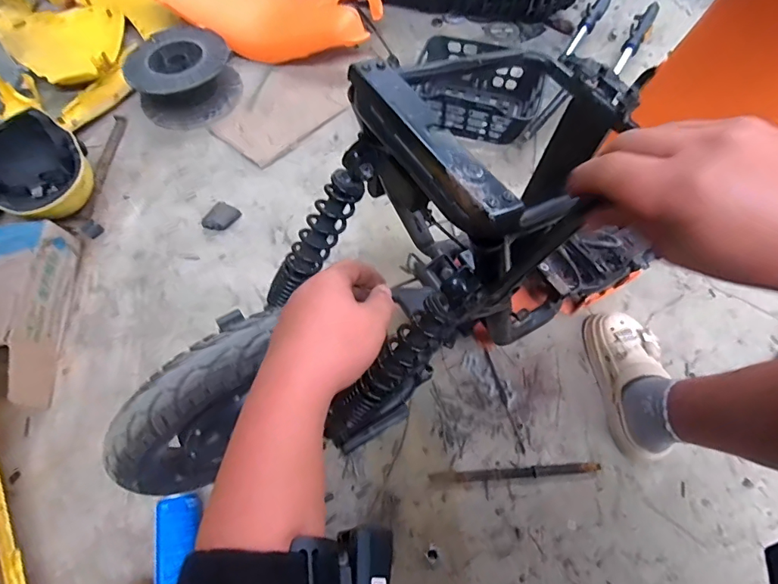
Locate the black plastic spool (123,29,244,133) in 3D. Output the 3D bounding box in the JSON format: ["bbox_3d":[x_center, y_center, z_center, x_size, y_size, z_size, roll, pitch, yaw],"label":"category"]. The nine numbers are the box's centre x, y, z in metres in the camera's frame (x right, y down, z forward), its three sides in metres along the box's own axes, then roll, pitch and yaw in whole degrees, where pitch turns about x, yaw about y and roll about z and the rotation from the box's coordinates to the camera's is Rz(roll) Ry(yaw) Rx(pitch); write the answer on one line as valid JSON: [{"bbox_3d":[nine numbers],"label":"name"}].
[{"bbox_3d":[-0.527,-0.557,1.173,0.251,0.114,0.244,0,62,0],"label":"black plastic spool"}]

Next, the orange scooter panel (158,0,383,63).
[{"bbox_3d":[-0.378,-0.829,1.293,0.704,0.149,0.319,27,65,13],"label":"orange scooter panel"}]

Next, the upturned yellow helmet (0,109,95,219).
[{"bbox_3d":[-0.764,-0.259,0.991,0.209,0.139,0.191,-40,69,-19],"label":"upturned yellow helmet"}]

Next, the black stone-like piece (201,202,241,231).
[{"bbox_3d":[-0.378,-0.168,1.022,0.055,0.022,0.077,31,66,15],"label":"black stone-like piece"}]

